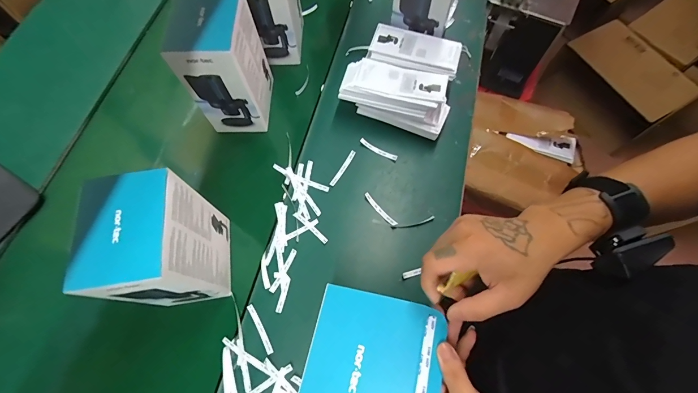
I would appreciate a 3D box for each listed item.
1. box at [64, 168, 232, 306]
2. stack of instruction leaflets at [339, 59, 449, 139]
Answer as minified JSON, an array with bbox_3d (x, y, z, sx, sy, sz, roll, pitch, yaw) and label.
[{"bbox_3d":[-0.283,0.078,0.507,0.116,0.226,0.155,-9,68,-3],"label":"box"},{"bbox_3d":[0.101,-0.213,0.688,0.220,0.091,0.102,18,71,6],"label":"stack of instruction leaflets"}]

